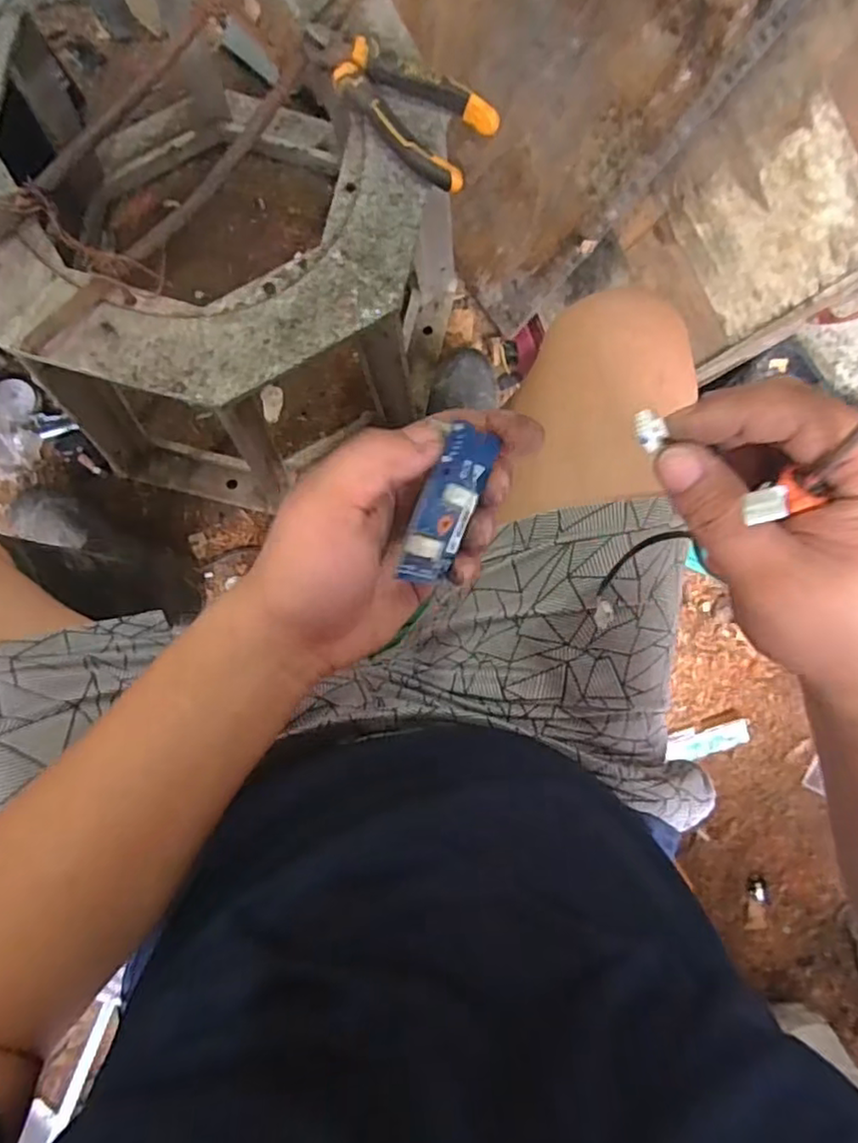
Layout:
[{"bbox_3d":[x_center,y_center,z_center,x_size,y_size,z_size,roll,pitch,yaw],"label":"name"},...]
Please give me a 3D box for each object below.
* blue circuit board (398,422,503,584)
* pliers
[{"bbox_3d":[0.010,-0.026,0.258,0.031,0.008,0.064,13,101,-51],"label":"blue circuit board"},{"bbox_3d":[-0.022,-0.364,0.489,0.144,0.021,0.068,34,85,-7],"label":"pliers"}]

